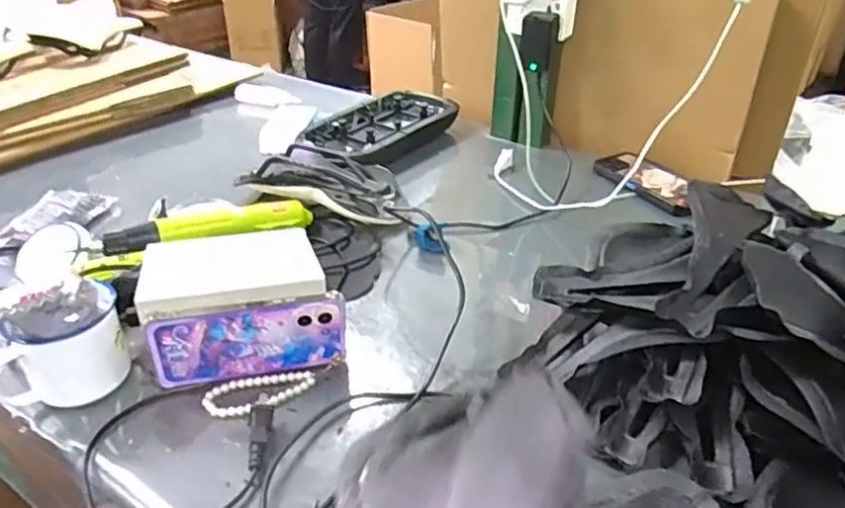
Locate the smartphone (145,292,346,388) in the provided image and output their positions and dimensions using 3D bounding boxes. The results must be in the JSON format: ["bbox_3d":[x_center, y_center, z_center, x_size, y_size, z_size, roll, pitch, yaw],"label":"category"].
[{"bbox_3d":[-0.150,0.080,0.554,0.163,0.070,0.011,-8,35,-13],"label":"smartphone"}]

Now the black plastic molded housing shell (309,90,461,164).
[{"bbox_3d":[-0.066,-0.197,1.018,0.157,0.049,0.282,21,39,26],"label":"black plastic molded housing shell"}]

